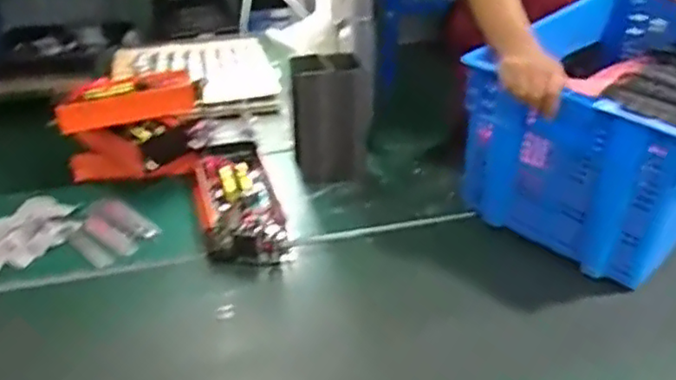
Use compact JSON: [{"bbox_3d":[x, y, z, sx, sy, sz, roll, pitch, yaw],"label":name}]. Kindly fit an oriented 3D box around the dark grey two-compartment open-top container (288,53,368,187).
[{"bbox_3d":[-0.017,-0.150,1.301,0.155,0.226,0.122,0,34,0],"label":"dark grey two-compartment open-top container"}]

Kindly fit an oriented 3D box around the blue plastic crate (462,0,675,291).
[{"bbox_3d":[0.544,-0.144,1.205,0.564,0.293,0.386,-29,44,-36],"label":"blue plastic crate"}]

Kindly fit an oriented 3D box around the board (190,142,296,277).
[{"bbox_3d":[-0.186,0.016,1.216,0.155,0.065,0.338,-8,35,-12],"label":"board"}]

